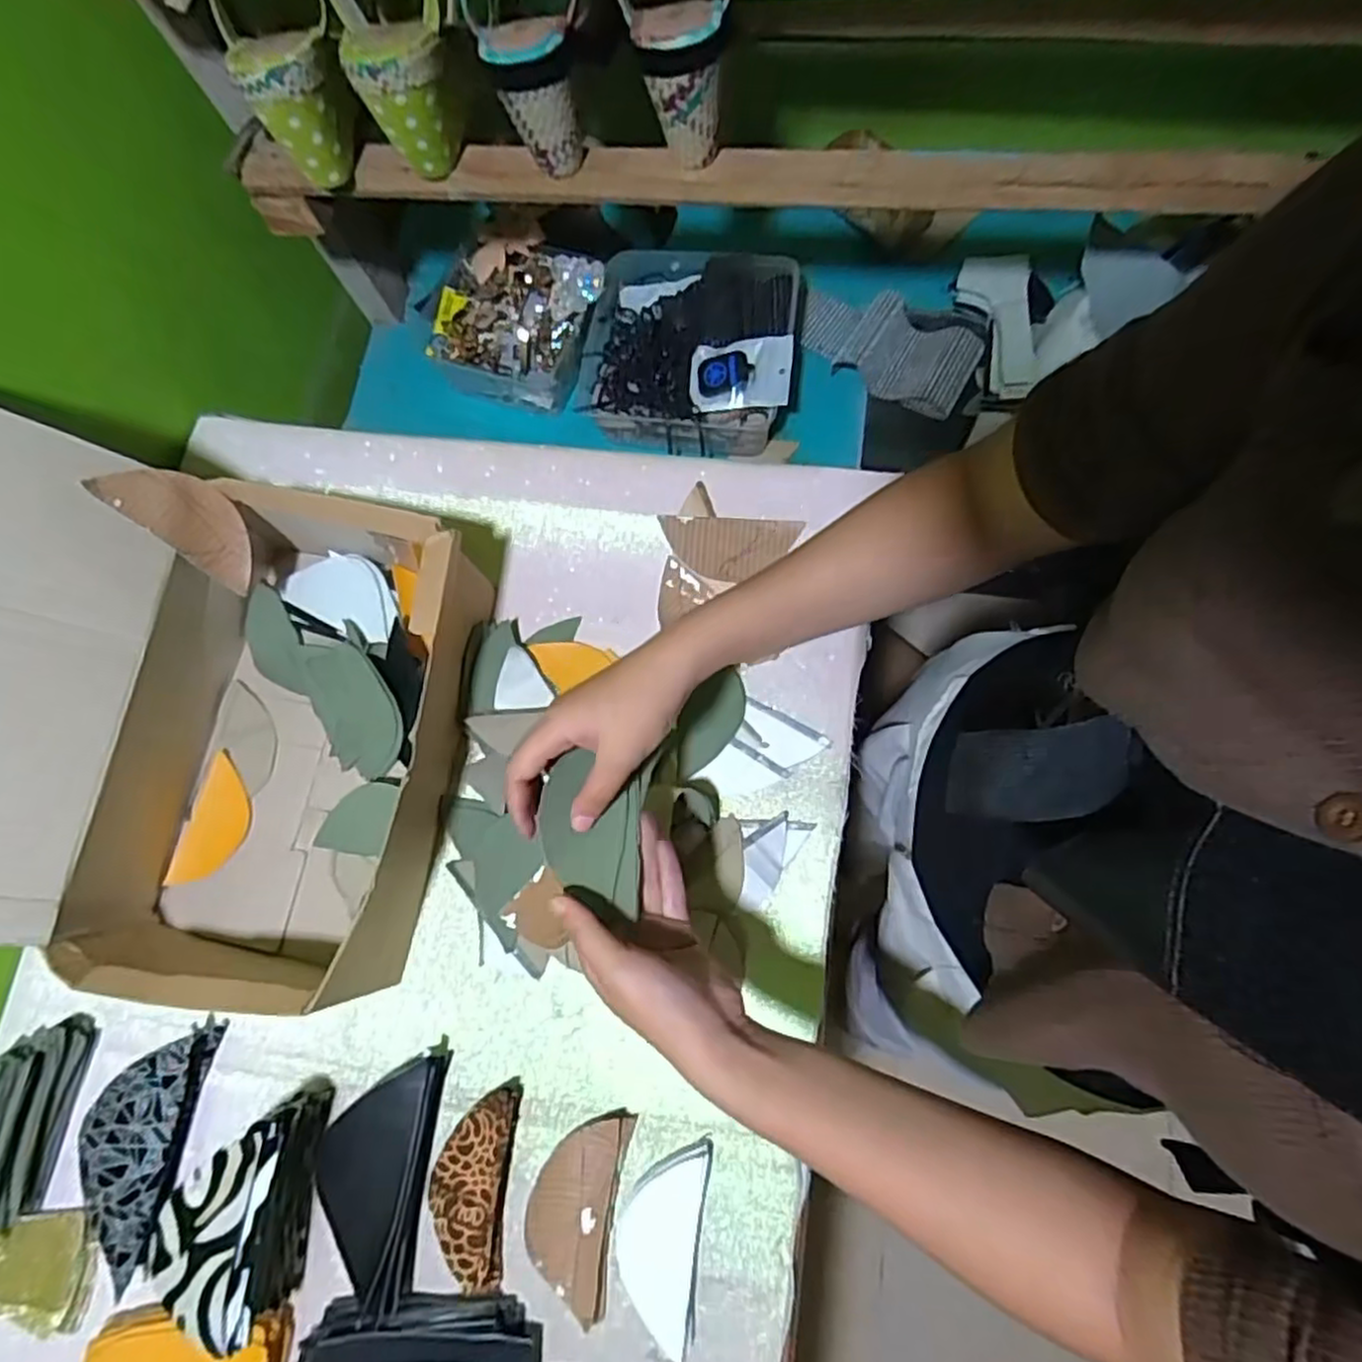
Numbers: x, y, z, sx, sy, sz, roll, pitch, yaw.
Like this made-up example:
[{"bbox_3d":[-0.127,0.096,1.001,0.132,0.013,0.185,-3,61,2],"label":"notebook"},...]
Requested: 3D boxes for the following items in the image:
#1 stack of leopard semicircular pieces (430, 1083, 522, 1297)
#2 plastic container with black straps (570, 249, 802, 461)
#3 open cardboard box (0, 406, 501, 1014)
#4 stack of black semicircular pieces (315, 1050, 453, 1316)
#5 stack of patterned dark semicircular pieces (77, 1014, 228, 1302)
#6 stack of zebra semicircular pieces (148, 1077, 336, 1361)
[{"bbox_3d":[-0.140,0.337,0.486,0.050,0.021,0.116,3,75,7],"label":"stack of leopard semicircular pieces"},{"bbox_3d":[0.008,-0.334,0.728,0.213,0.064,0.194,10,76,9],"label":"plastic container with black straps"},{"bbox_3d":[-0.340,0.016,0.460,0.324,0.240,0.331,9,78,6],"label":"open cardboard box"},{"bbox_3d":[-0.204,0.328,0.489,0.069,0.025,0.145,5,75,7],"label":"stack of black semicircular pieces"},{"bbox_3d":[-0.382,0.321,0.507,0.073,0.021,0.156,4,75,7],"label":"stack of patterned dark semicircular pieces"},{"bbox_3d":[-0.279,0.334,0.461,0.066,0.064,0.122,7,78,6],"label":"stack of zebra semicircular pieces"}]

